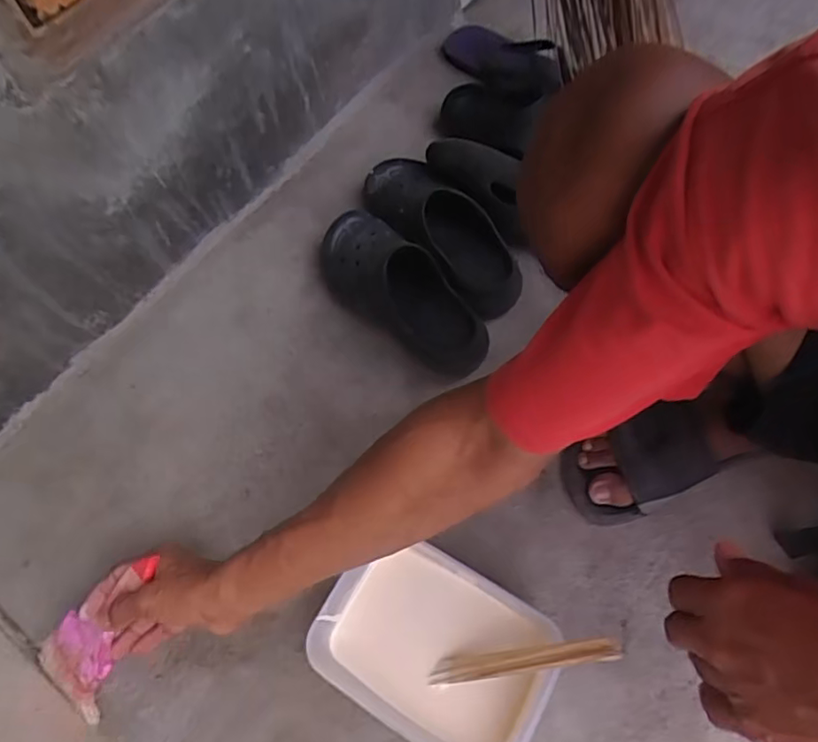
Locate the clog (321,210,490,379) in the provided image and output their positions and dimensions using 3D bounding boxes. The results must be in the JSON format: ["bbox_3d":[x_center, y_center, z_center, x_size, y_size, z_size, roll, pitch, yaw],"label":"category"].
[{"bbox_3d":[-0.018,-0.098,0.679,0.093,0.087,0.244,-39,63,-14],"label":"clog"}]

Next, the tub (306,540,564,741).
[{"bbox_3d":[0.021,0.248,0.531,0.201,0.081,0.146,29,69,15],"label":"tub"}]

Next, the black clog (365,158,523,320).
[{"bbox_3d":[0.034,-0.177,0.711,0.093,0.082,0.240,-34,62,-12],"label":"black clog"}]

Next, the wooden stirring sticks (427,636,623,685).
[{"bbox_3d":[0.090,0.242,0.488,0.174,0.009,0.020,-26,63,30],"label":"wooden stirring sticks"}]

